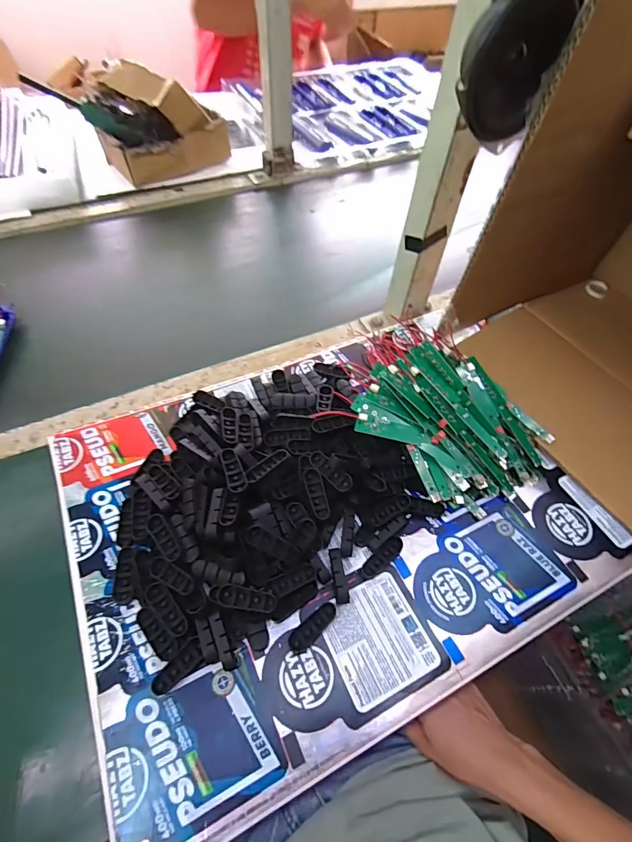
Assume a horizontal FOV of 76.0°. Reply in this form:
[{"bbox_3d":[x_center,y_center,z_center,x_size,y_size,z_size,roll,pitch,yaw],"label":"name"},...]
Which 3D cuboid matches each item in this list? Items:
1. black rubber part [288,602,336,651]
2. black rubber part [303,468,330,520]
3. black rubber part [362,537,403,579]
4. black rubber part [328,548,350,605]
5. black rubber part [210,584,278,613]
[{"bbox_3d":[-0.003,0.174,0.342,0.046,0.007,0.015,-36,65,-24],"label":"black rubber part"},{"bbox_3d":[0.001,0.068,0.373,0.017,0.016,0.047,-8,57,-9],"label":"black rubber part"},{"bbox_3d":[0.062,0.127,0.375,0.048,0.004,0.015,-36,86,-20],"label":"black rubber part"},{"bbox_3d":[0.021,0.138,0.363,0.012,0.014,0.048,-5,56,-7],"label":"black rubber part"},{"bbox_3d":[-0.060,0.148,0.336,0.055,0.010,0.016,10,56,3],"label":"black rubber part"}]

